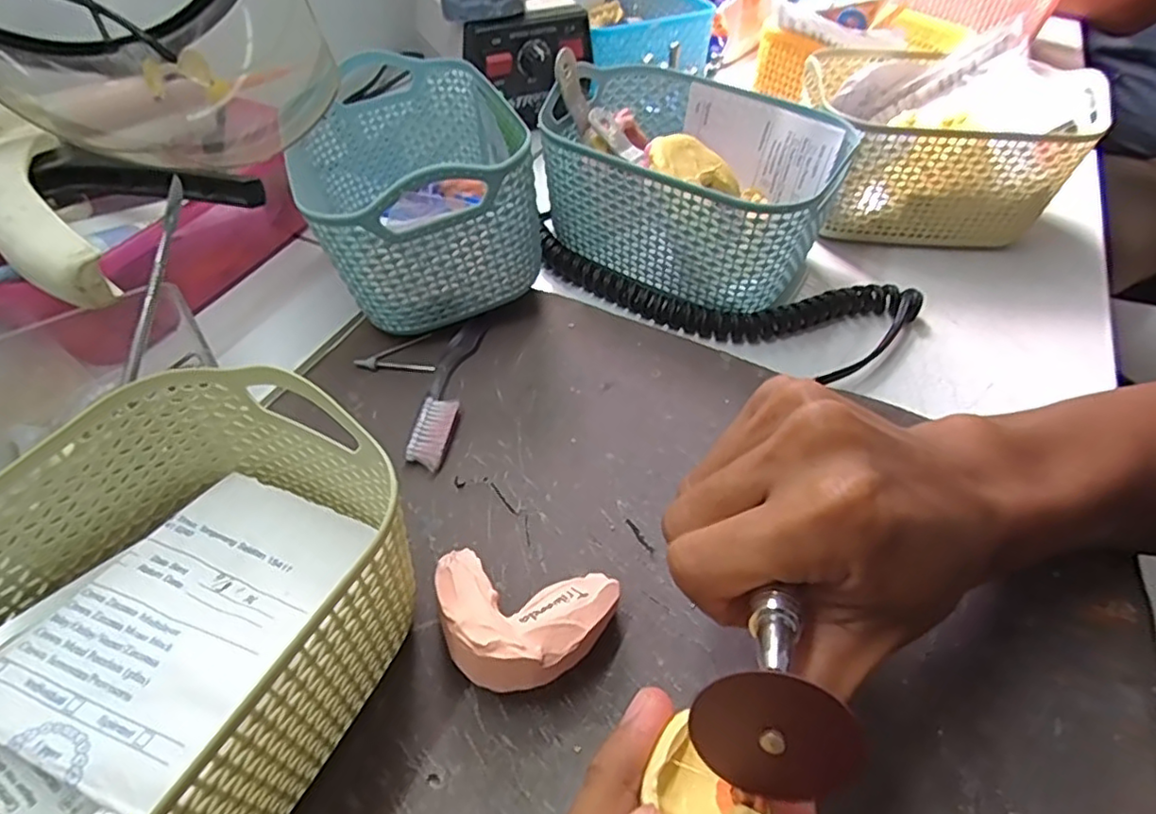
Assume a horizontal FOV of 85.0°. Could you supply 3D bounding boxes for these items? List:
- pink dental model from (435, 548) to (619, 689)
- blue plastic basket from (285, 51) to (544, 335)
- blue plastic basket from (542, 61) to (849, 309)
[{"bbox_3d":[-0.018,0.074,0.235,0.063,0.035,0.057,-14,51,-13],"label":"pink dental model"},{"bbox_3d":[-0.094,-0.129,0.367,0.117,0.096,0.176,-15,51,-14],"label":"blue plastic basket"},{"bbox_3d":[0.063,-0.133,0.385,0.164,0.081,0.118,28,54,21],"label":"blue plastic basket"}]

